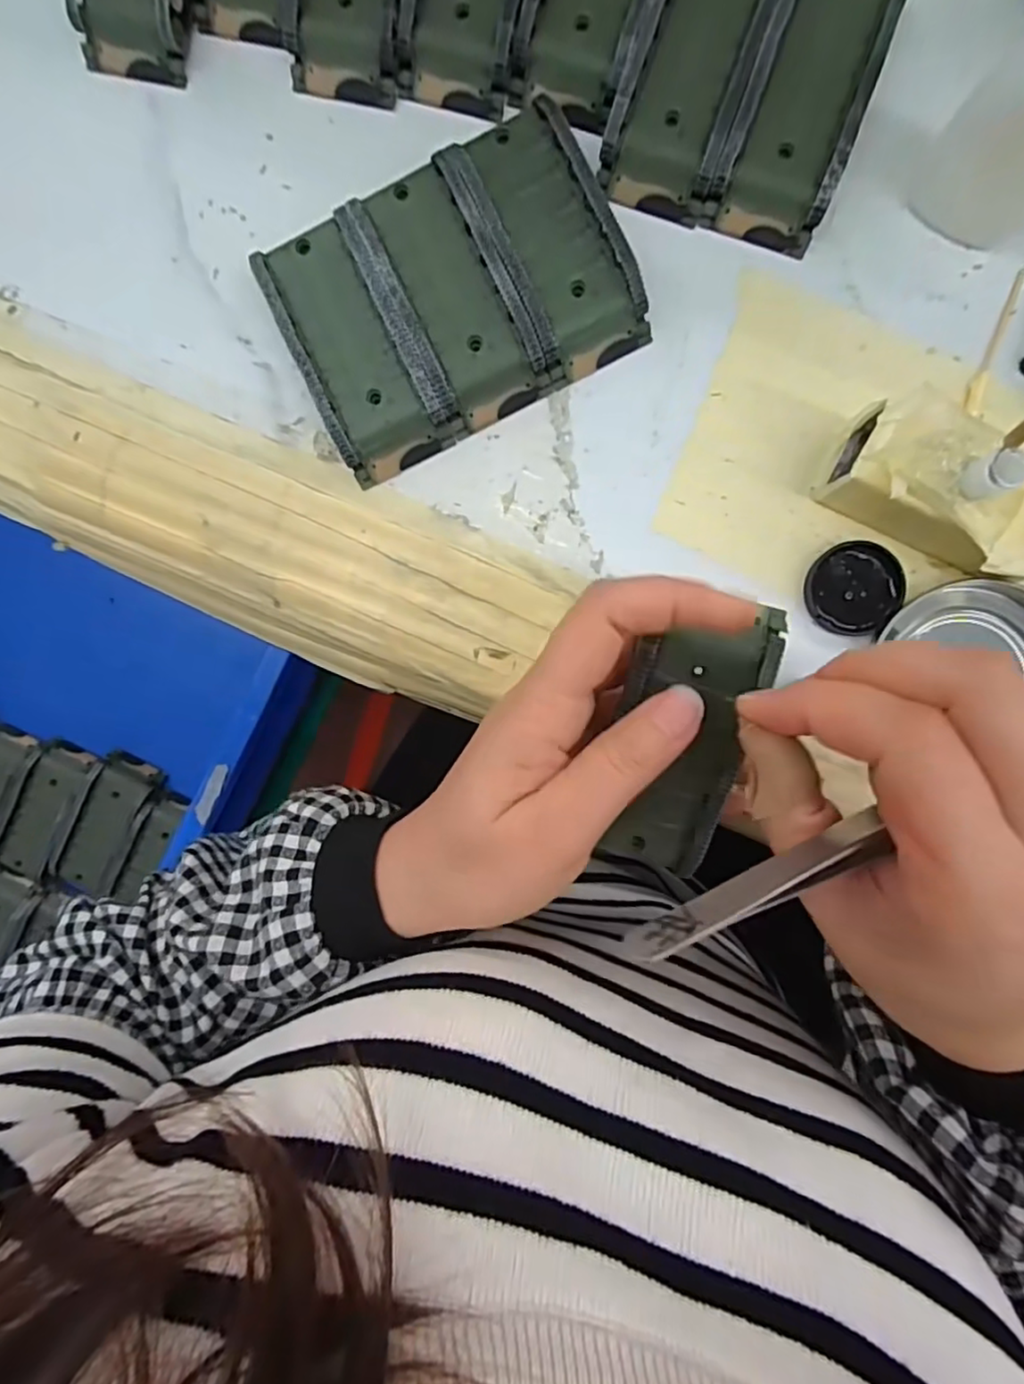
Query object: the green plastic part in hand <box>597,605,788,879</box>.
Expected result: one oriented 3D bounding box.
[{"bbox_3d":[0.057,0.017,0.210,0.045,0.015,0.092,13,106,3],"label":"green plastic part in hand"}]

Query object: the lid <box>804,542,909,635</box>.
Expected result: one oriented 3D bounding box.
[{"bbox_3d":[0.133,-0.041,0.244,0.036,0.008,0.034,0,93,4],"label":"lid"}]

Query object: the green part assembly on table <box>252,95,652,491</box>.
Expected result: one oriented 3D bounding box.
[{"bbox_3d":[-0.024,-0.154,0.244,0.127,0.019,0.094,-26,91,5],"label":"green part assembly on table"}]

